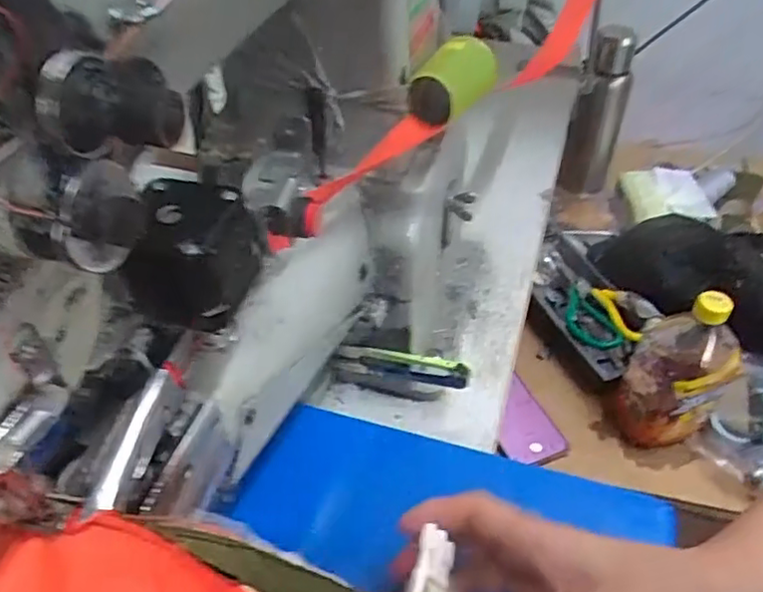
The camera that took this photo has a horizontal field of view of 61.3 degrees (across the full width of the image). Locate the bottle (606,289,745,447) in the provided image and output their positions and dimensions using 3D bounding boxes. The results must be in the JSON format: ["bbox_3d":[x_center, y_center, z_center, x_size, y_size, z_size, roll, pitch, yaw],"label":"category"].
[{"bbox_3d":[0.336,0.071,0.723,0.100,0.199,0.125,20,48,20],"label":"bottle"}]

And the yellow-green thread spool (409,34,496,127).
[{"bbox_3d":[0.045,-0.140,0.415,0.031,0.036,0.081,23,49,22],"label":"yellow-green thread spool"}]

